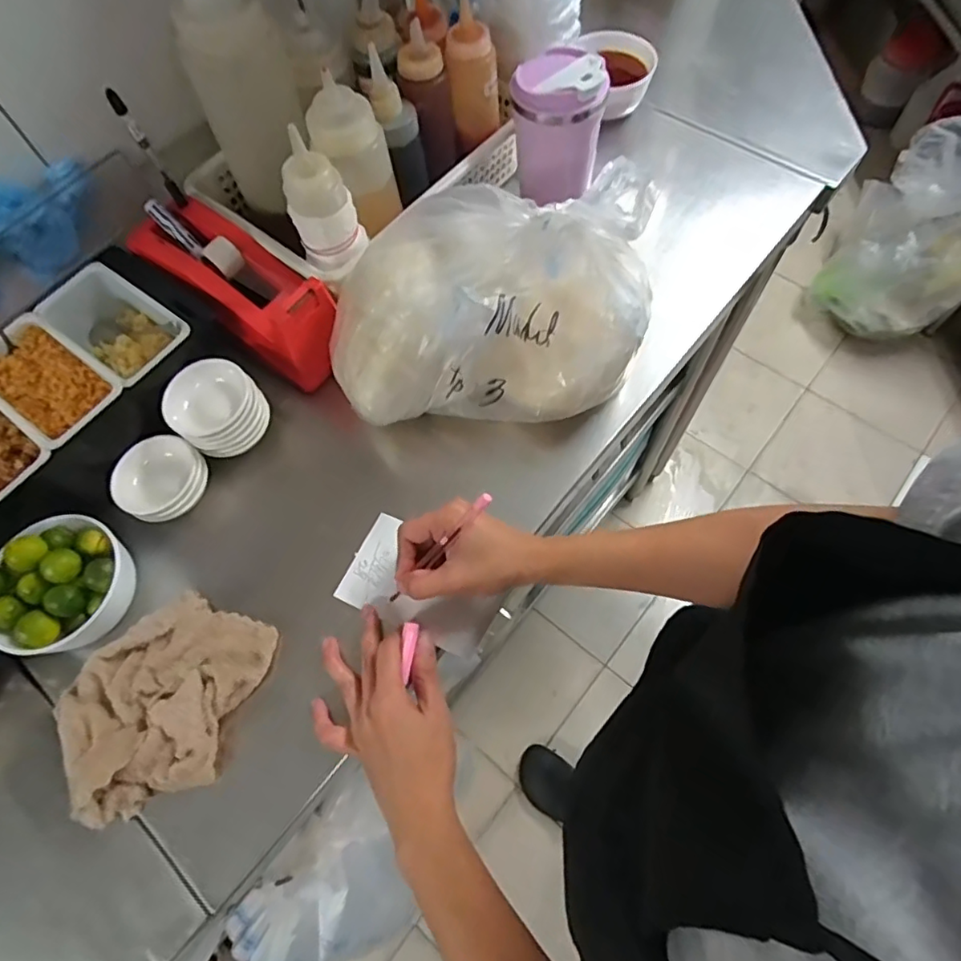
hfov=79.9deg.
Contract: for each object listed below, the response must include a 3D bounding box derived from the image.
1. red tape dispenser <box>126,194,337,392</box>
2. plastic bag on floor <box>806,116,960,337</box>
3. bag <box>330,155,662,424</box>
[{"bbox_3d":[-0.220,-0.179,0.532,0.204,0.068,0.075,34,72,17],"label":"red tape dispenser"},{"bbox_3d":[1.046,-0.596,1.279,0.329,0.527,0.285,35,72,18],"label":"plastic bag on floor"},{"bbox_3d":[0.004,-0.145,0.460,0.260,0.122,0.153,-3,65,2],"label":"bag"}]

